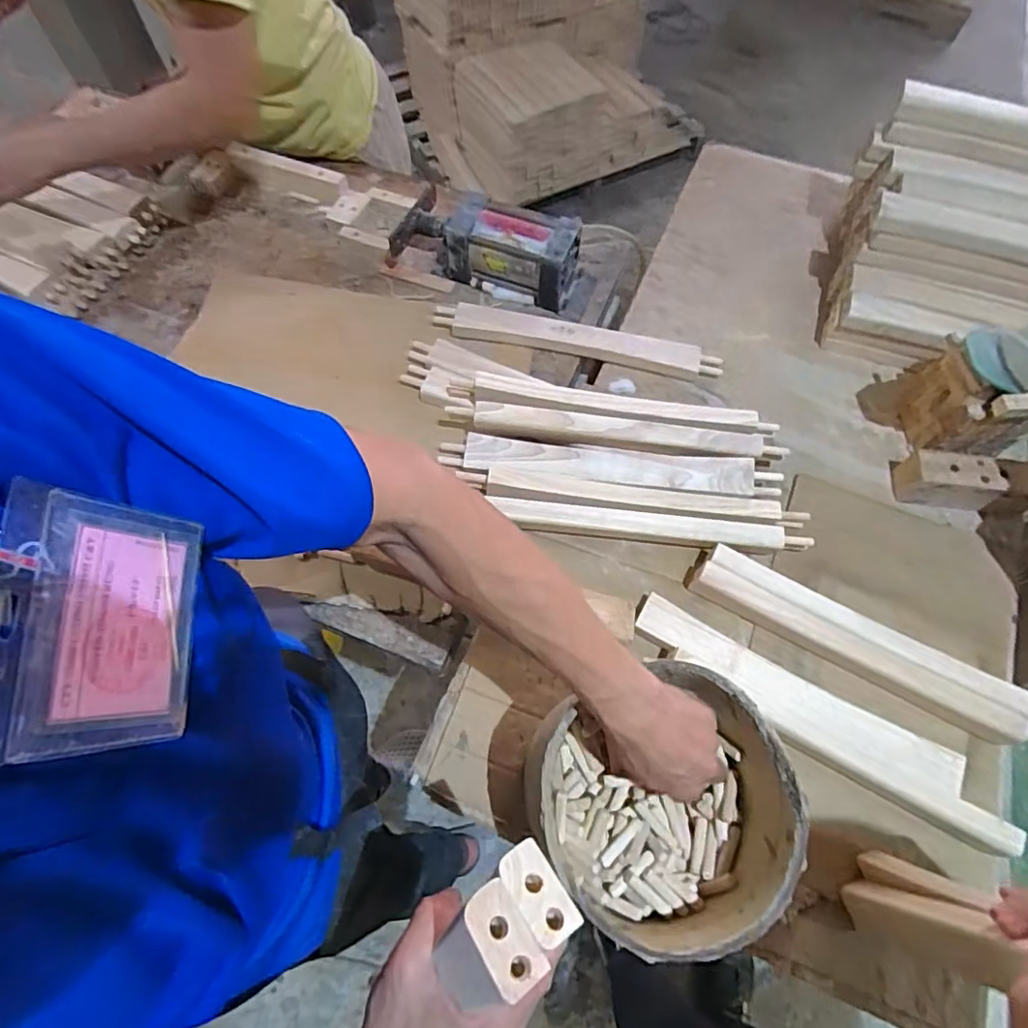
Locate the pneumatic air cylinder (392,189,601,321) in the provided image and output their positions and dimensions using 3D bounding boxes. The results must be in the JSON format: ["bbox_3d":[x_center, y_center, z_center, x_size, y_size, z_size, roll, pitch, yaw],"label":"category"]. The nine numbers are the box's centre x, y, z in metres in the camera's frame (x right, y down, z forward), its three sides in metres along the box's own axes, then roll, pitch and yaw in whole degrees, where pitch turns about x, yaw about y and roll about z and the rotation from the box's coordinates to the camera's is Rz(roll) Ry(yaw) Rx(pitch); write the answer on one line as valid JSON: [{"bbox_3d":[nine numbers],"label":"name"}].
[{"bbox_3d":[-0.028,-0.417,0.882,0.312,0.087,0.113,20,68,9],"label":"pneumatic air cylinder"}]

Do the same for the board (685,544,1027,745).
[{"bbox_3d":[0.388,0.144,0.668,0.362,0.064,0.056,28,69,12],"label":"board"}]

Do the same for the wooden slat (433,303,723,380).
[{"bbox_3d":[0.094,-0.257,0.839,0.414,0.017,0.052,11,86,2],"label":"wooden slat"}]

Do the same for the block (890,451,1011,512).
[{"bbox_3d":[0.569,-0.044,0.755,0.125,0.065,0.054,6,66,3],"label":"block"}]

